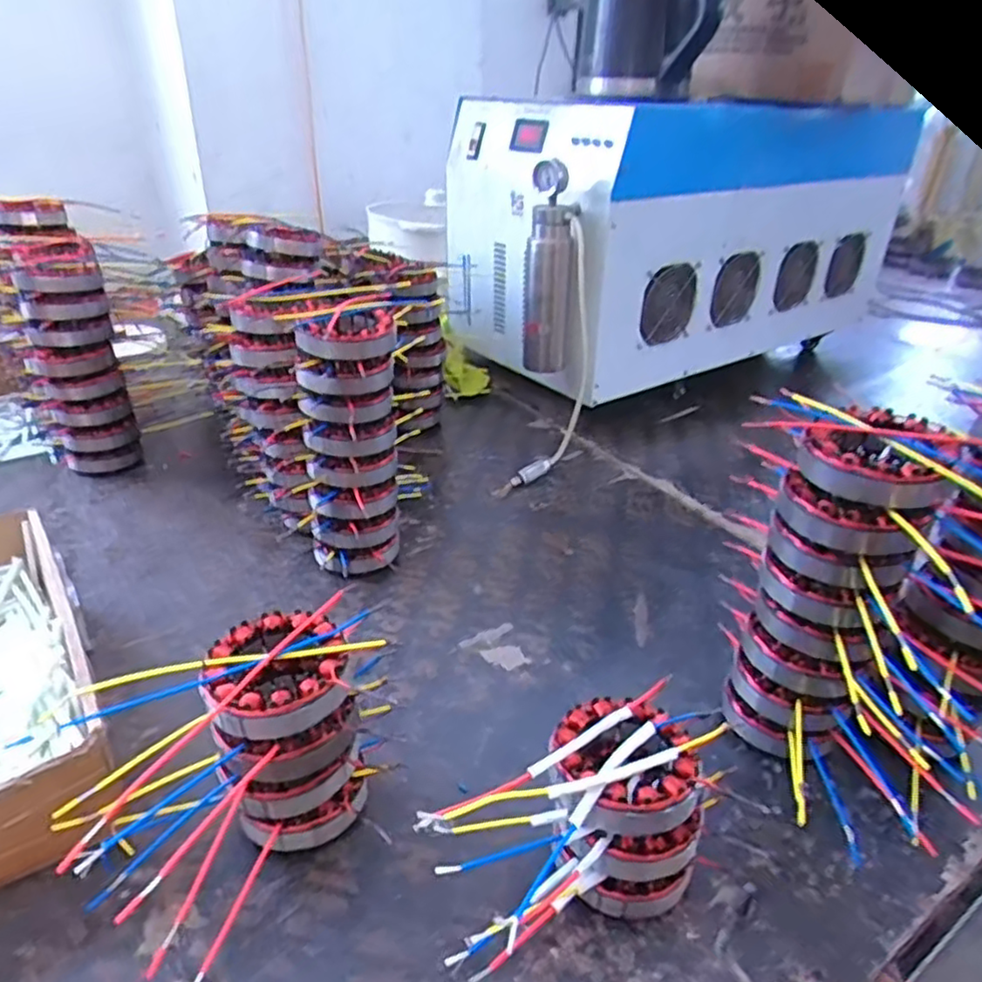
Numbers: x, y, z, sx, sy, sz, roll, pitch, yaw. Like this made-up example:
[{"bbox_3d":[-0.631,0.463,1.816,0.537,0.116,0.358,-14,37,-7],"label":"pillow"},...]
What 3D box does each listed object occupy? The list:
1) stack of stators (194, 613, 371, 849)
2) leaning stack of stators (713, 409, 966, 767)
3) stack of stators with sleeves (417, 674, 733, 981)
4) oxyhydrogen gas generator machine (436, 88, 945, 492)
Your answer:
[{"bbox_3d":[-0.126,0.157,0.452,0.094,0.134,0.092,-8,32,-18],"label":"stack of stators"},{"bbox_3d":[0.234,0.079,0.494,0.085,0.260,0.100,17,33,23],"label":"leaning stack of stators"},{"bbox_3d":[0.058,0.202,0.413,0.178,0.106,0.091,-19,36,-32],"label":"stack of stators with sleeves"},{"bbox_3d":[0.330,-0.432,1.198,0.893,0.387,0.407,-19,36,-32],"label":"oxyhydrogen gas generator machine"}]

